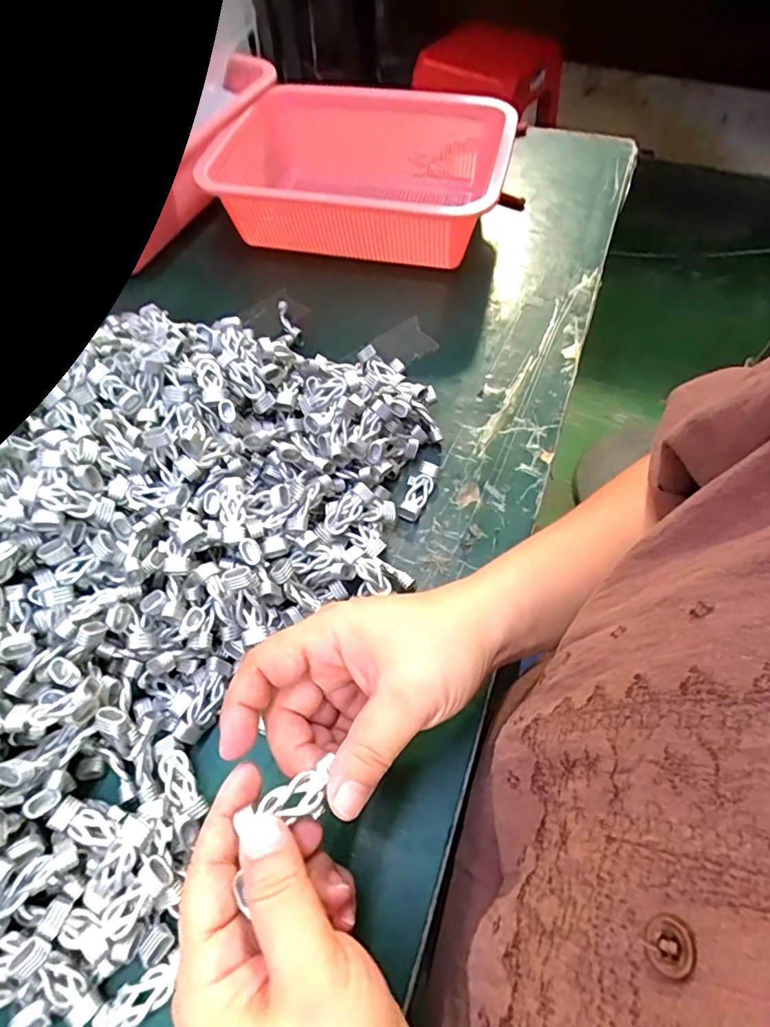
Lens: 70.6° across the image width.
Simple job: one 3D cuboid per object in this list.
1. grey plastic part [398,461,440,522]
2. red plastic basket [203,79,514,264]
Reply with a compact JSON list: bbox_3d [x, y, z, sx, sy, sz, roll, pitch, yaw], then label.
[{"bbox_3d":[0.022,-0.016,0.377,0.017,0.013,0.043,20,61,14],"label":"grey plastic part"},{"bbox_3d":[-0.023,-0.317,0.518,0.269,0.092,0.169,13,60,10],"label":"red plastic basket"}]

